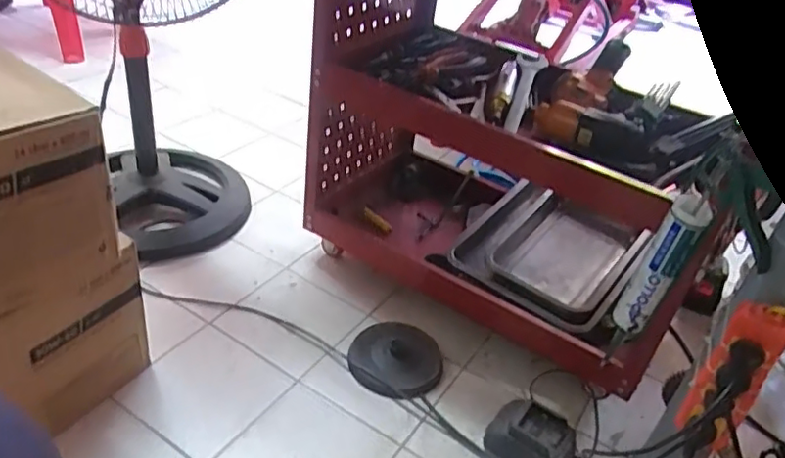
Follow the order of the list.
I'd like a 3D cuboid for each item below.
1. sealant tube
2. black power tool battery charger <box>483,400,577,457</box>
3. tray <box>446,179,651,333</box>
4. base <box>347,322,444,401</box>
[{"bbox_3d":[0.356,0.053,0.835,0.059,0.210,0.044,25,39,22],"label":"sealant tube"},{"bbox_3d":[0.208,0.320,0.941,0.123,0.062,0.095,32,43,30],"label":"black power tool battery charger"},{"bbox_3d":[0.278,0.048,1.127,0.279,0.082,0.252,29,40,26],"label":"tray"},{"bbox_3d":[0.006,0.215,1.068,0.152,0.030,0.150,4,36,-3],"label":"base"}]

